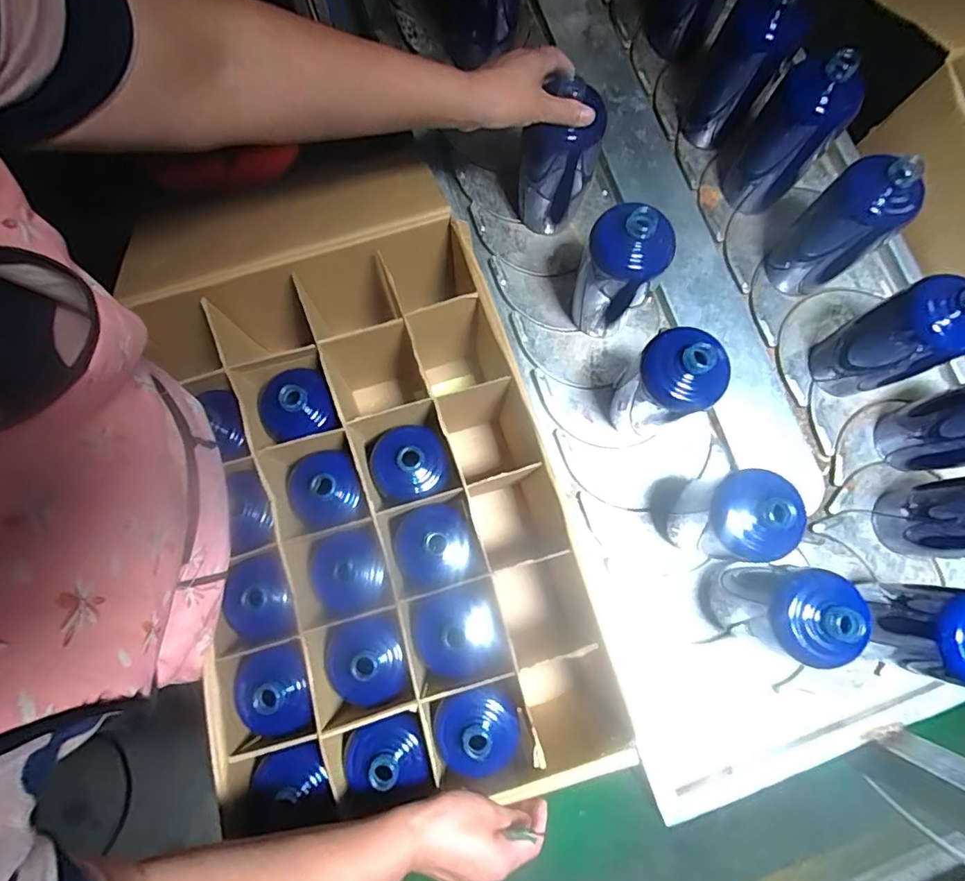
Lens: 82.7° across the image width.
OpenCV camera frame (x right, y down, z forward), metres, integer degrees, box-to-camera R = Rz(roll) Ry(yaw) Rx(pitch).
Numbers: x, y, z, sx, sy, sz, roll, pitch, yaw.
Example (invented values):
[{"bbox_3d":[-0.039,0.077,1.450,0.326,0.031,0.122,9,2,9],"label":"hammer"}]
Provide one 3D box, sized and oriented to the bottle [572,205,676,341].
[{"bbox_3d":[0.144,-0.181,0.576,0.082,0.160,0.070,24,76,5],"label":"bottle"}]

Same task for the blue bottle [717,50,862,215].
[{"bbox_3d":[0.353,-0.359,0.621,0.091,0.178,0.080,37,77,8],"label":"blue bottle"}]

